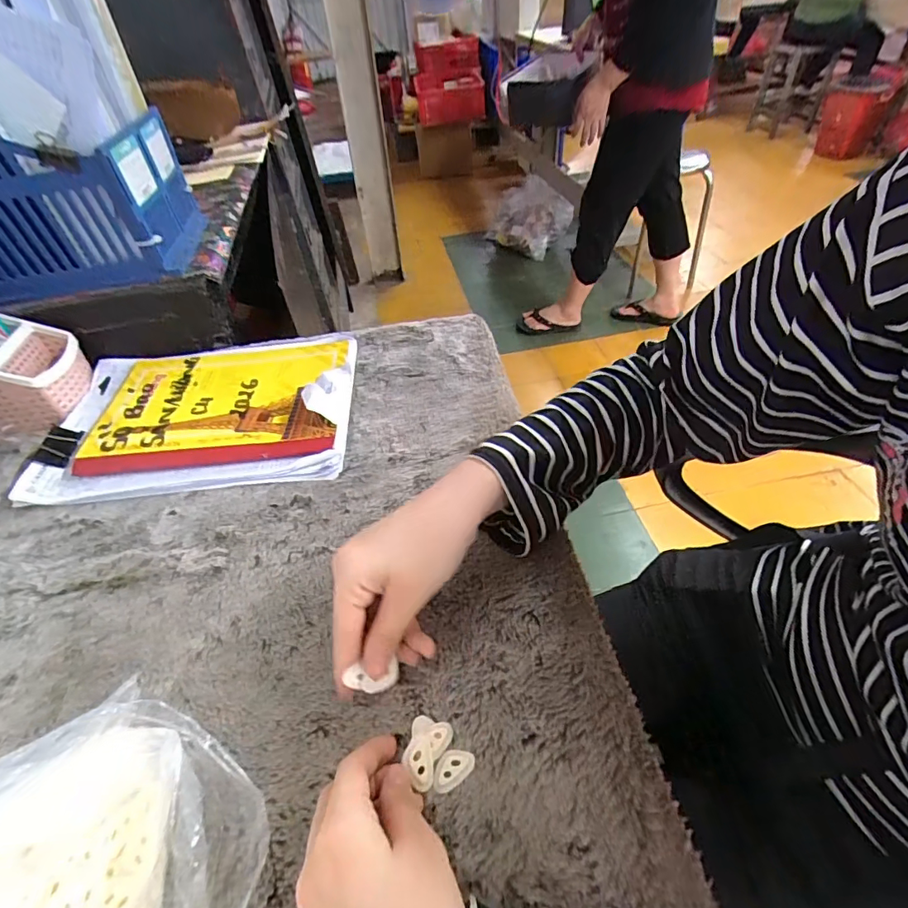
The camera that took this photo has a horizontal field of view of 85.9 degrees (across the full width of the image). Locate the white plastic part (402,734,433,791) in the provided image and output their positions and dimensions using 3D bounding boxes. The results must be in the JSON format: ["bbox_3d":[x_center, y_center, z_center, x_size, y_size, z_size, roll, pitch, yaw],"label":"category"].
[{"bbox_3d":[-0.020,0.174,0.275,0.016,0.004,0.026,-8,46,-2],"label":"white plastic part"}]

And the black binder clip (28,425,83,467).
[{"bbox_3d":[-0.391,-0.008,0.481,0.028,0.020,0.048,-6,46,1],"label":"black binder clip"}]

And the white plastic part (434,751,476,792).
[{"bbox_3d":[-0.001,0.175,0.273,0.025,0.004,0.016,-29,50,-21],"label":"white plastic part"}]

